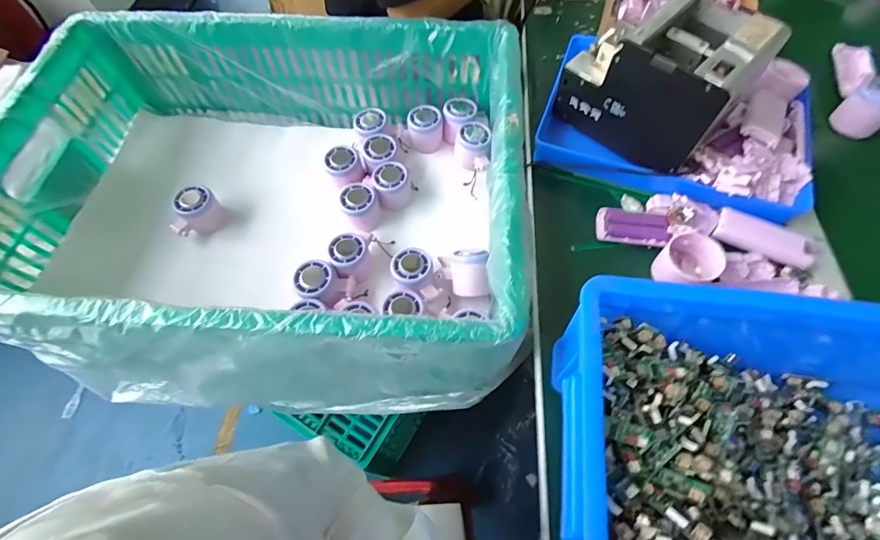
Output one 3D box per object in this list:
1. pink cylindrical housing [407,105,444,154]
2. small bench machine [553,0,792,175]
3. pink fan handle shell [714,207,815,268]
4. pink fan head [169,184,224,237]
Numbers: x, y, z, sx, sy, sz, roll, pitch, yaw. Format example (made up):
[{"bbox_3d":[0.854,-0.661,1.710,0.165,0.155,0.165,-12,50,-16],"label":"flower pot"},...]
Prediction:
[{"bbox_3d":[-0.024,-0.234,0.678,0.058,0.058,0.050,-6,62,-1],"label":"pink cylindrical housing"},{"bbox_3d":[0.259,-0.228,0.495,0.127,0.147,0.182,-40,68,-18],"label":"small bench machine"},{"bbox_3d":[0.371,-0.036,0.467,0.098,0.016,0.038,26,66,15],"label":"pink fan handle shell"},{"bbox_3d":[-0.369,-0.079,0.620,0.044,0.072,0.076,33,67,18],"label":"pink fan head"}]

